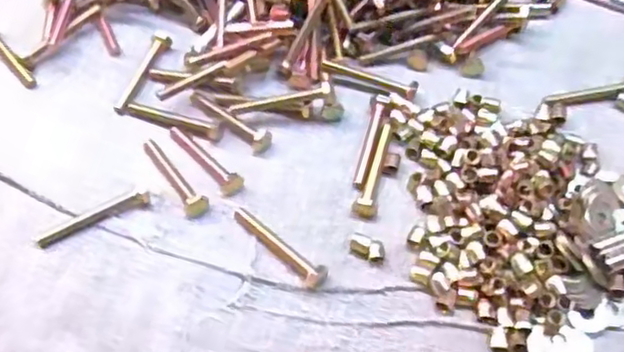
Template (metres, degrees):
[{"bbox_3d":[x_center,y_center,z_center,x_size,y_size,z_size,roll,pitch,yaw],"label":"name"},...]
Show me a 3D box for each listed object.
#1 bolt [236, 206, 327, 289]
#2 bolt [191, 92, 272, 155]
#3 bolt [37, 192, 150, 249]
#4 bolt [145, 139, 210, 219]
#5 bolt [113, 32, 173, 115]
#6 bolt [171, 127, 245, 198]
[{"bbox_3d":[-0.019,0.038,0.369,0.065,0.009,0.011,36,60,21],"label":"bolt"},{"bbox_3d":[-0.053,-0.039,0.422,0.067,0.012,0.013,36,60,21],"label":"bolt"},{"bbox_3d":[-0.124,0.024,0.377,0.063,0.005,0.012,-24,58,-19],"label":"bolt"},{"bbox_3d":[-0.083,-0.002,0.397,0.014,0.012,0.067,-27,60,-21],"label":"bolt"},{"bbox_3d":[-0.114,-0.071,0.443,0.012,0.008,0.068,19,55,10],"label":"bolt"},{"bbox_3d":[-0.067,-0.013,0.402,0.012,0.014,0.066,-37,63,-26],"label":"bolt"}]

